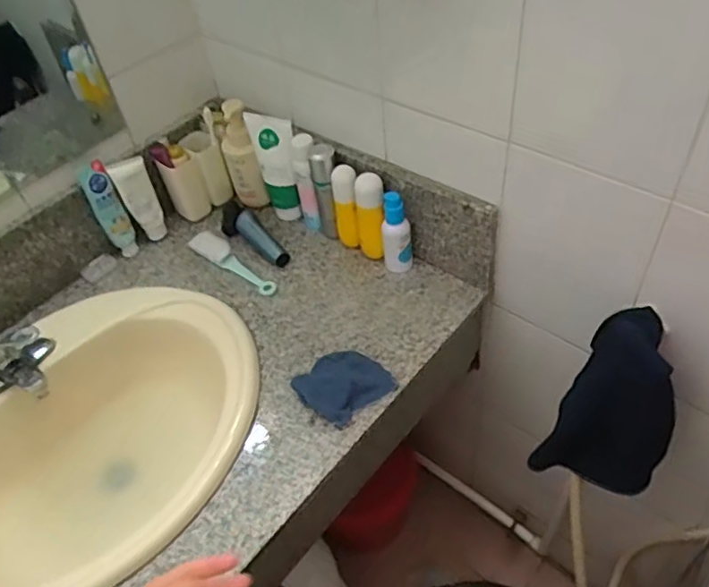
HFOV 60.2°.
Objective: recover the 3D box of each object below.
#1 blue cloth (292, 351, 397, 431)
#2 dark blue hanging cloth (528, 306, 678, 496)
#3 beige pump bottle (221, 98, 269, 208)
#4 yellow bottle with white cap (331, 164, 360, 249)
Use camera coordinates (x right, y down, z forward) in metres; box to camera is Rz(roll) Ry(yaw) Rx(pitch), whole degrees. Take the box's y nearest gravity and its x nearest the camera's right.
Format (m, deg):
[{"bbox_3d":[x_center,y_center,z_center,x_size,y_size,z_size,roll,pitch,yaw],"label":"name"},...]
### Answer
[{"bbox_3d":[-0.016,0.122,0.834,0.111,0.020,0.108,-33,53,-22],"label":"blue cloth"},{"bbox_3d":[0.333,0.141,0.784,0.144,0.255,0.090,17,31,21],"label":"dark blue hanging cloth"},{"bbox_3d":[-0.198,-0.233,1.074,0.054,0.204,0.065,-17,48,-9],"label":"beige pump bottle"},{"bbox_3d":[-0.011,-0.130,0.990,0.039,0.151,0.049,-6,48,1],"label":"yellow bottle with white cap"}]

